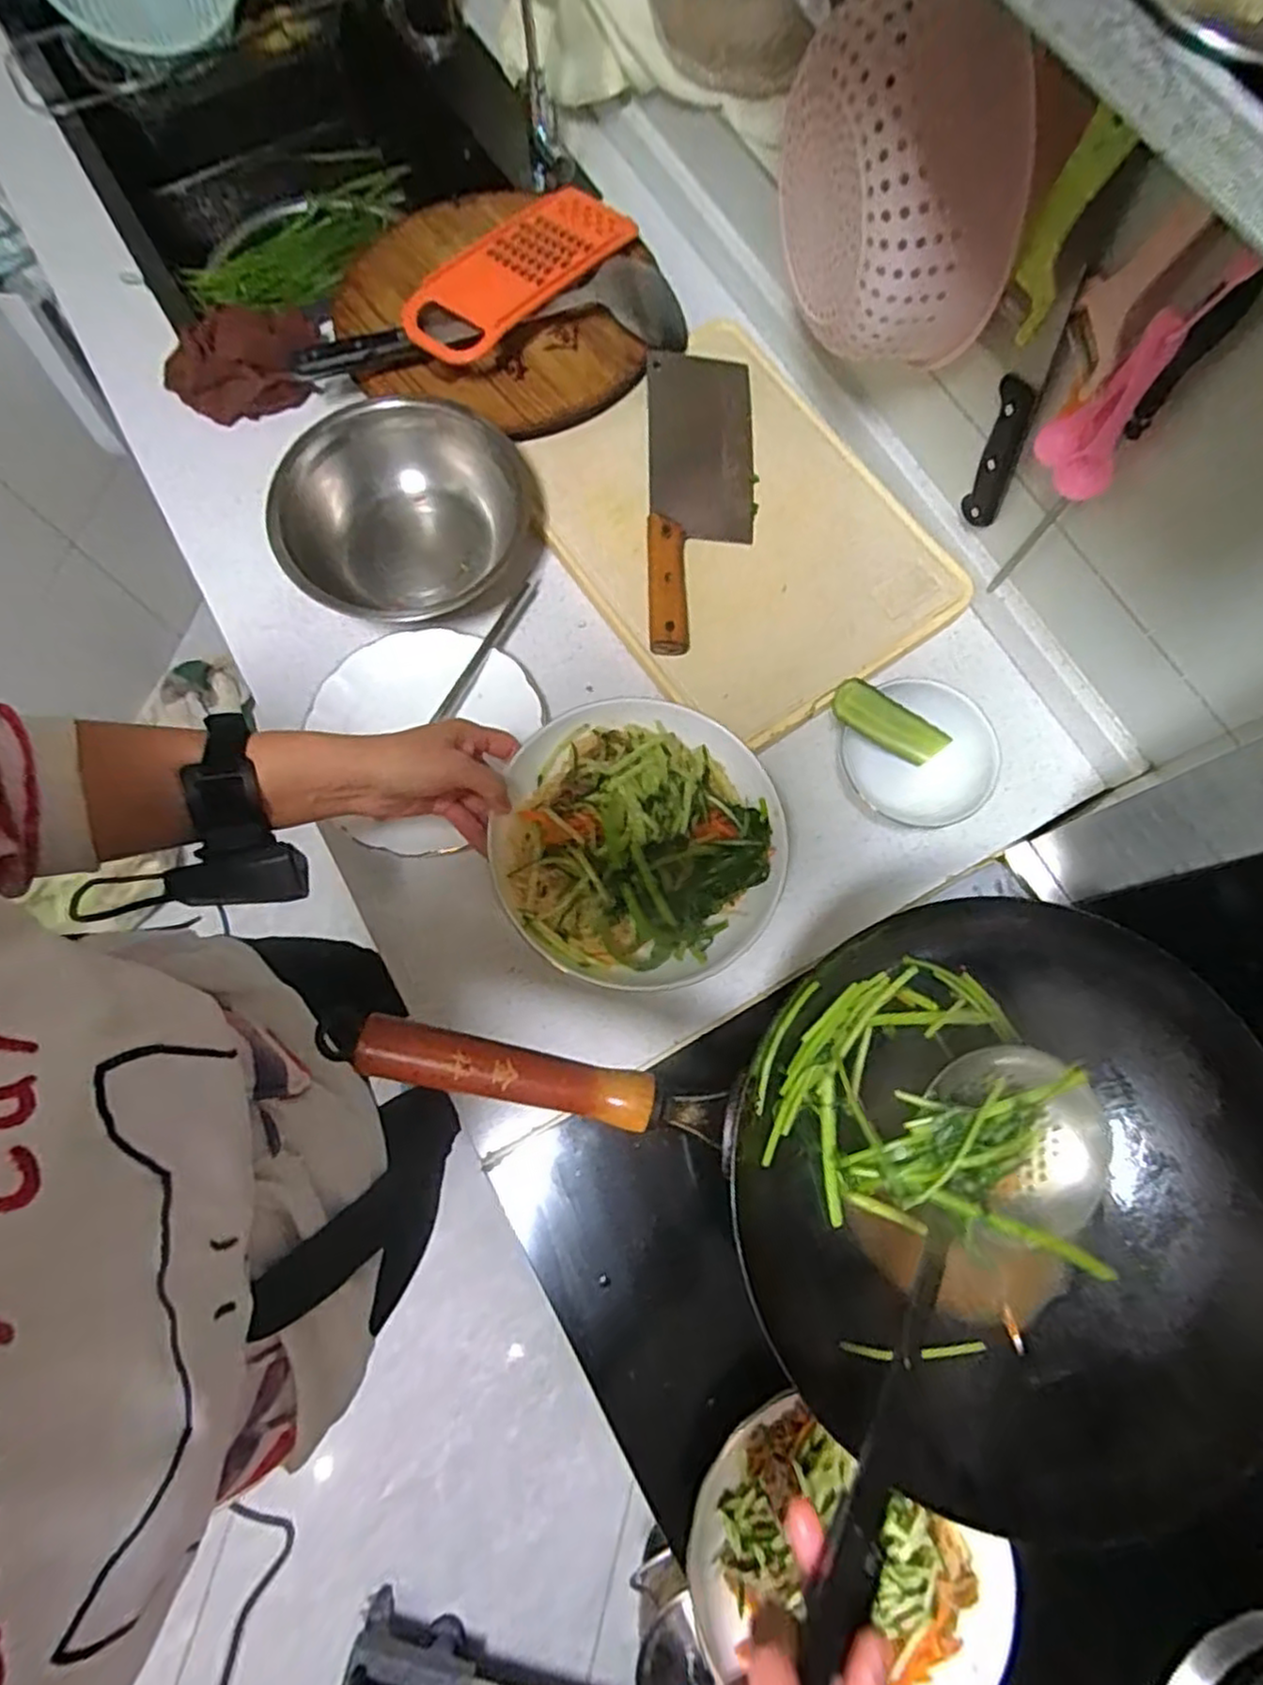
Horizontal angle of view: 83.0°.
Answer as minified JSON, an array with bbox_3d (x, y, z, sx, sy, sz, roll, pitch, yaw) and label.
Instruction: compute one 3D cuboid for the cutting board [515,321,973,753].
[{"bbox_3d":[0.086,-0.282,0.619,0.279,0.016,0.358,-31,78,-8],"label":"cutting board"}]

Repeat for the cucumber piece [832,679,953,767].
[{"bbox_3d":[0.199,-0.089,0.546,0.118,0.024,0.024,19,73,-32],"label":"cucumber piece"}]

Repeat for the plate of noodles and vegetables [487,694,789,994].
[{"bbox_3d":[0.007,-0.004,0.476,0.190,0.052,0.190,0,76,-1],"label":"plate of noodles and vegetables"}]

